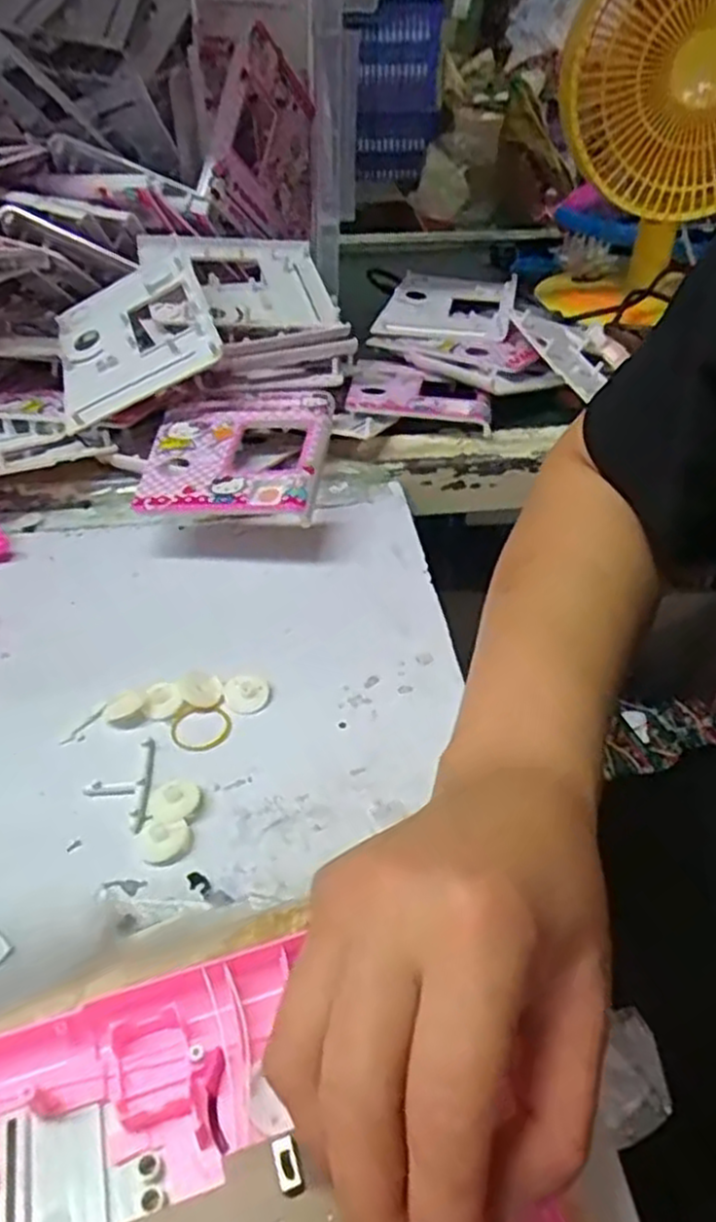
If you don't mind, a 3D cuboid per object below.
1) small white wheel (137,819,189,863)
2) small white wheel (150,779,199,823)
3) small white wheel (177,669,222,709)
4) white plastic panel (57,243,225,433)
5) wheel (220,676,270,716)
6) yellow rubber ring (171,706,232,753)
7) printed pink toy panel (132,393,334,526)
[{"bbox_3d":[-0.087,0.100,0.331,0.023,0.007,0.019,4,41,6],"label":"small white wheel"},{"bbox_3d":[-0.083,0.087,0.345,0.020,0.008,0.025,3,41,5],"label":"small white wheel"},{"bbox_3d":[-0.083,0.040,0.396,0.020,0.004,0.023,-25,46,-25],"label":"small white wheel"},{"bbox_3d":[-0.164,-0.199,0.544,0.114,0.008,0.143,-28,55,6],"label":"white plastic panel"},{"bbox_3d":[-0.058,0.042,0.395,0.024,0.005,0.023,-1,41,1],"label":"wheel"},{"bbox_3d":[-0.079,0.059,0.382,0.030,0.004,0.028,-1,41,1],"label":"yellow rubber ring"},{"bbox_3d":[-0.081,-0.106,0.498,0.118,0.016,0.125,3,41,5],"label":"printed pink toy panel"}]

